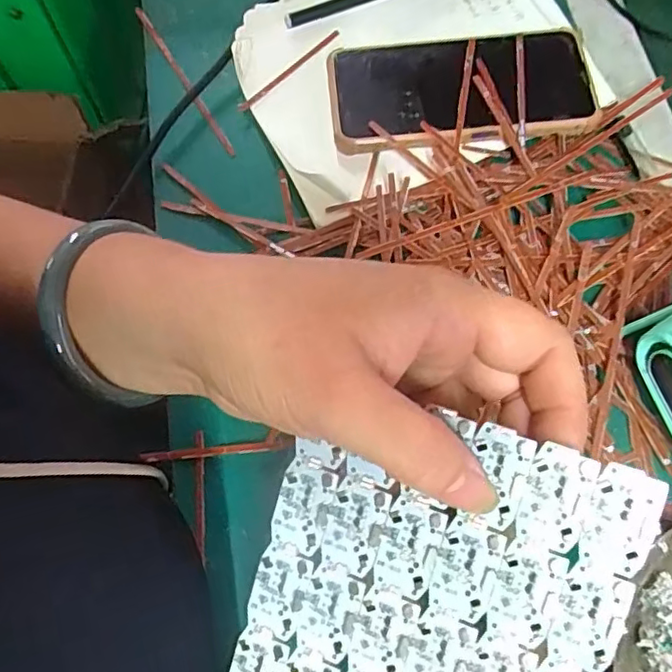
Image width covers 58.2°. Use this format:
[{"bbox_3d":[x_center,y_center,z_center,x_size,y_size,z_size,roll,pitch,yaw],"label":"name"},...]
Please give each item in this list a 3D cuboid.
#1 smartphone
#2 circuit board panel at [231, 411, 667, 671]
[{"bbox_3d":[0.078,-0.154,0.373,0.160,0.010,0.075,-2,69,-1],"label":"smartphone"},{"bbox_3d":[0.023,0.097,0.187,0.105,0.004,0.145,16,95,15],"label":"circuit board panel"}]

